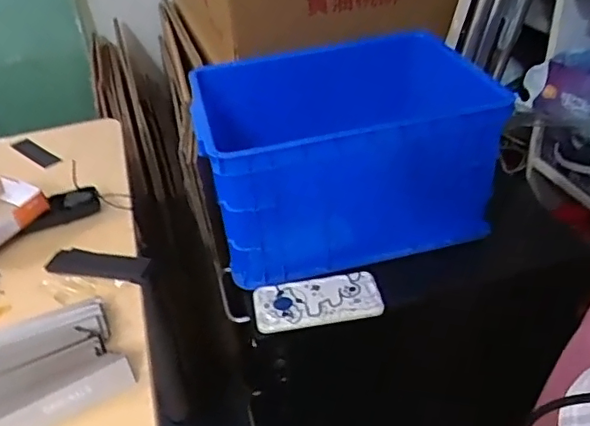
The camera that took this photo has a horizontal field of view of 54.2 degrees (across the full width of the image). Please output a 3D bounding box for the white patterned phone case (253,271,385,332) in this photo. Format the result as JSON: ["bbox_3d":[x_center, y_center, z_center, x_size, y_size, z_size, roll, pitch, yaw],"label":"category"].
[{"bbox_3d":[0.030,0.117,0.773,0.168,0.016,0.078,-6,36,-2],"label":"white patterned phone case"}]

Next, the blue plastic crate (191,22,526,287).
[{"bbox_3d":[0.073,-0.098,0.881,0.418,0.241,0.304,-11,36,-8],"label":"blue plastic crate"}]

